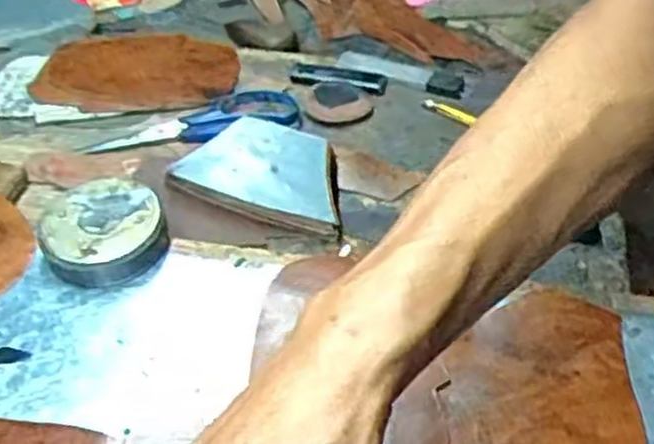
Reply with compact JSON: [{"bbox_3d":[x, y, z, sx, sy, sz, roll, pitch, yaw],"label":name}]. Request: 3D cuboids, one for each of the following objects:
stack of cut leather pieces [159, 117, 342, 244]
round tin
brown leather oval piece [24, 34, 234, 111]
[{"bbox_3d":[-0.049,-0.028,0.577,0.128,0.048,0.083,9,43,7],"label":"stack of cut leather pieces"},{"bbox_3d":[-0.141,0.007,0.505,0.074,0.033,0.064,-10,44,-13],"label":"round tin"},{"bbox_3d":[-0.166,-0.135,0.691,0.171,0.010,0.098,2,42,0],"label":"brown leather oval piece"}]

